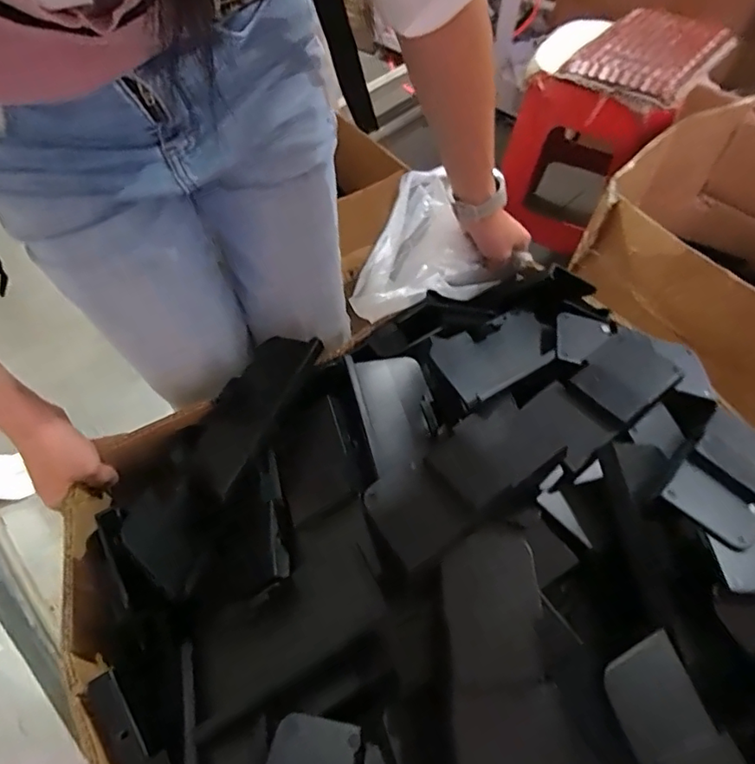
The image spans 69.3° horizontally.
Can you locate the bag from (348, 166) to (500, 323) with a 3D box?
[{"bbox_3d":[0.033,-0.146,0.627,0.166,0.079,0.144,-29,60,-19],"label":"bag"}]

